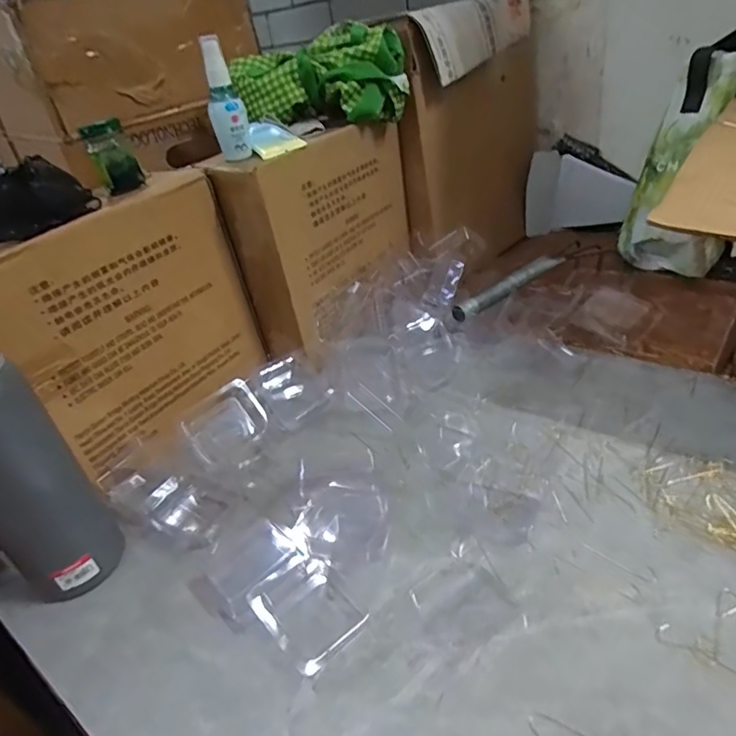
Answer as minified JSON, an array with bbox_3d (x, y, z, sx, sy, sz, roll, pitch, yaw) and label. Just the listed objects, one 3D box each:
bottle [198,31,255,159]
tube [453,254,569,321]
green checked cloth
[{"bbox_3d":[-0.155,-0.286,0.583,0.039,0.115,0.031,-15,33,-7],"label":"bottle"},{"bbox_3d":[0.187,-0.110,0.710,0.207,0.024,0.019,-31,38,-27],"label":"tube"},{"bbox_3d":[-0.056,-0.363,0.681,0.205,0.094,0.083,-2,34,14],"label":"green checked cloth"}]

